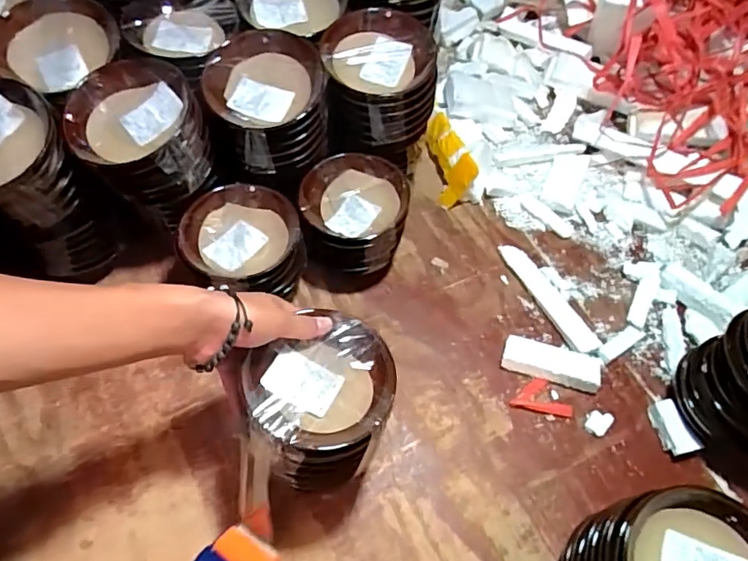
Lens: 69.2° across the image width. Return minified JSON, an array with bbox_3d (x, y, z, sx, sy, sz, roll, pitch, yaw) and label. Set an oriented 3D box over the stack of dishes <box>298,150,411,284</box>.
[{"bbox_3d":[-0.028,-0.074,0.744,0.133,0.130,0.135,4,59,-2],"label":"stack of dishes"}]

